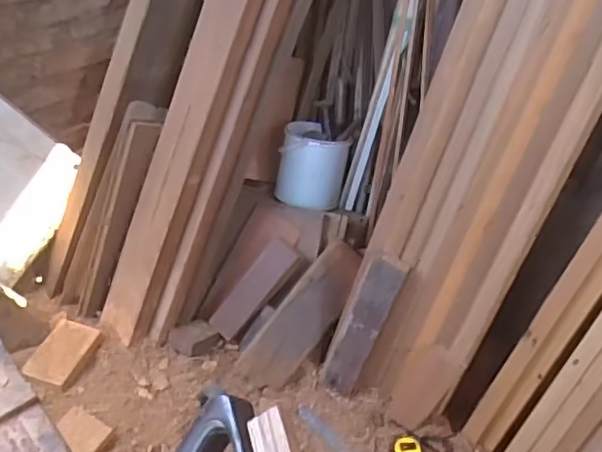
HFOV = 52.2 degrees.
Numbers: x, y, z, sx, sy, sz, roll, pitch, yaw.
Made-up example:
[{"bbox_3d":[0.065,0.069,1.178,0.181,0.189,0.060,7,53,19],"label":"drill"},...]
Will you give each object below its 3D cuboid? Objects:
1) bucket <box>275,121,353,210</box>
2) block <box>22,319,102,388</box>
[{"bbox_3d":[0.034,-0.150,1.608,0.167,0.218,0.167,9,27,-4],"label":"bucket"},{"bbox_3d":[-0.541,0.287,1.404,0.106,0.020,0.164,17,44,12],"label":"block"}]

